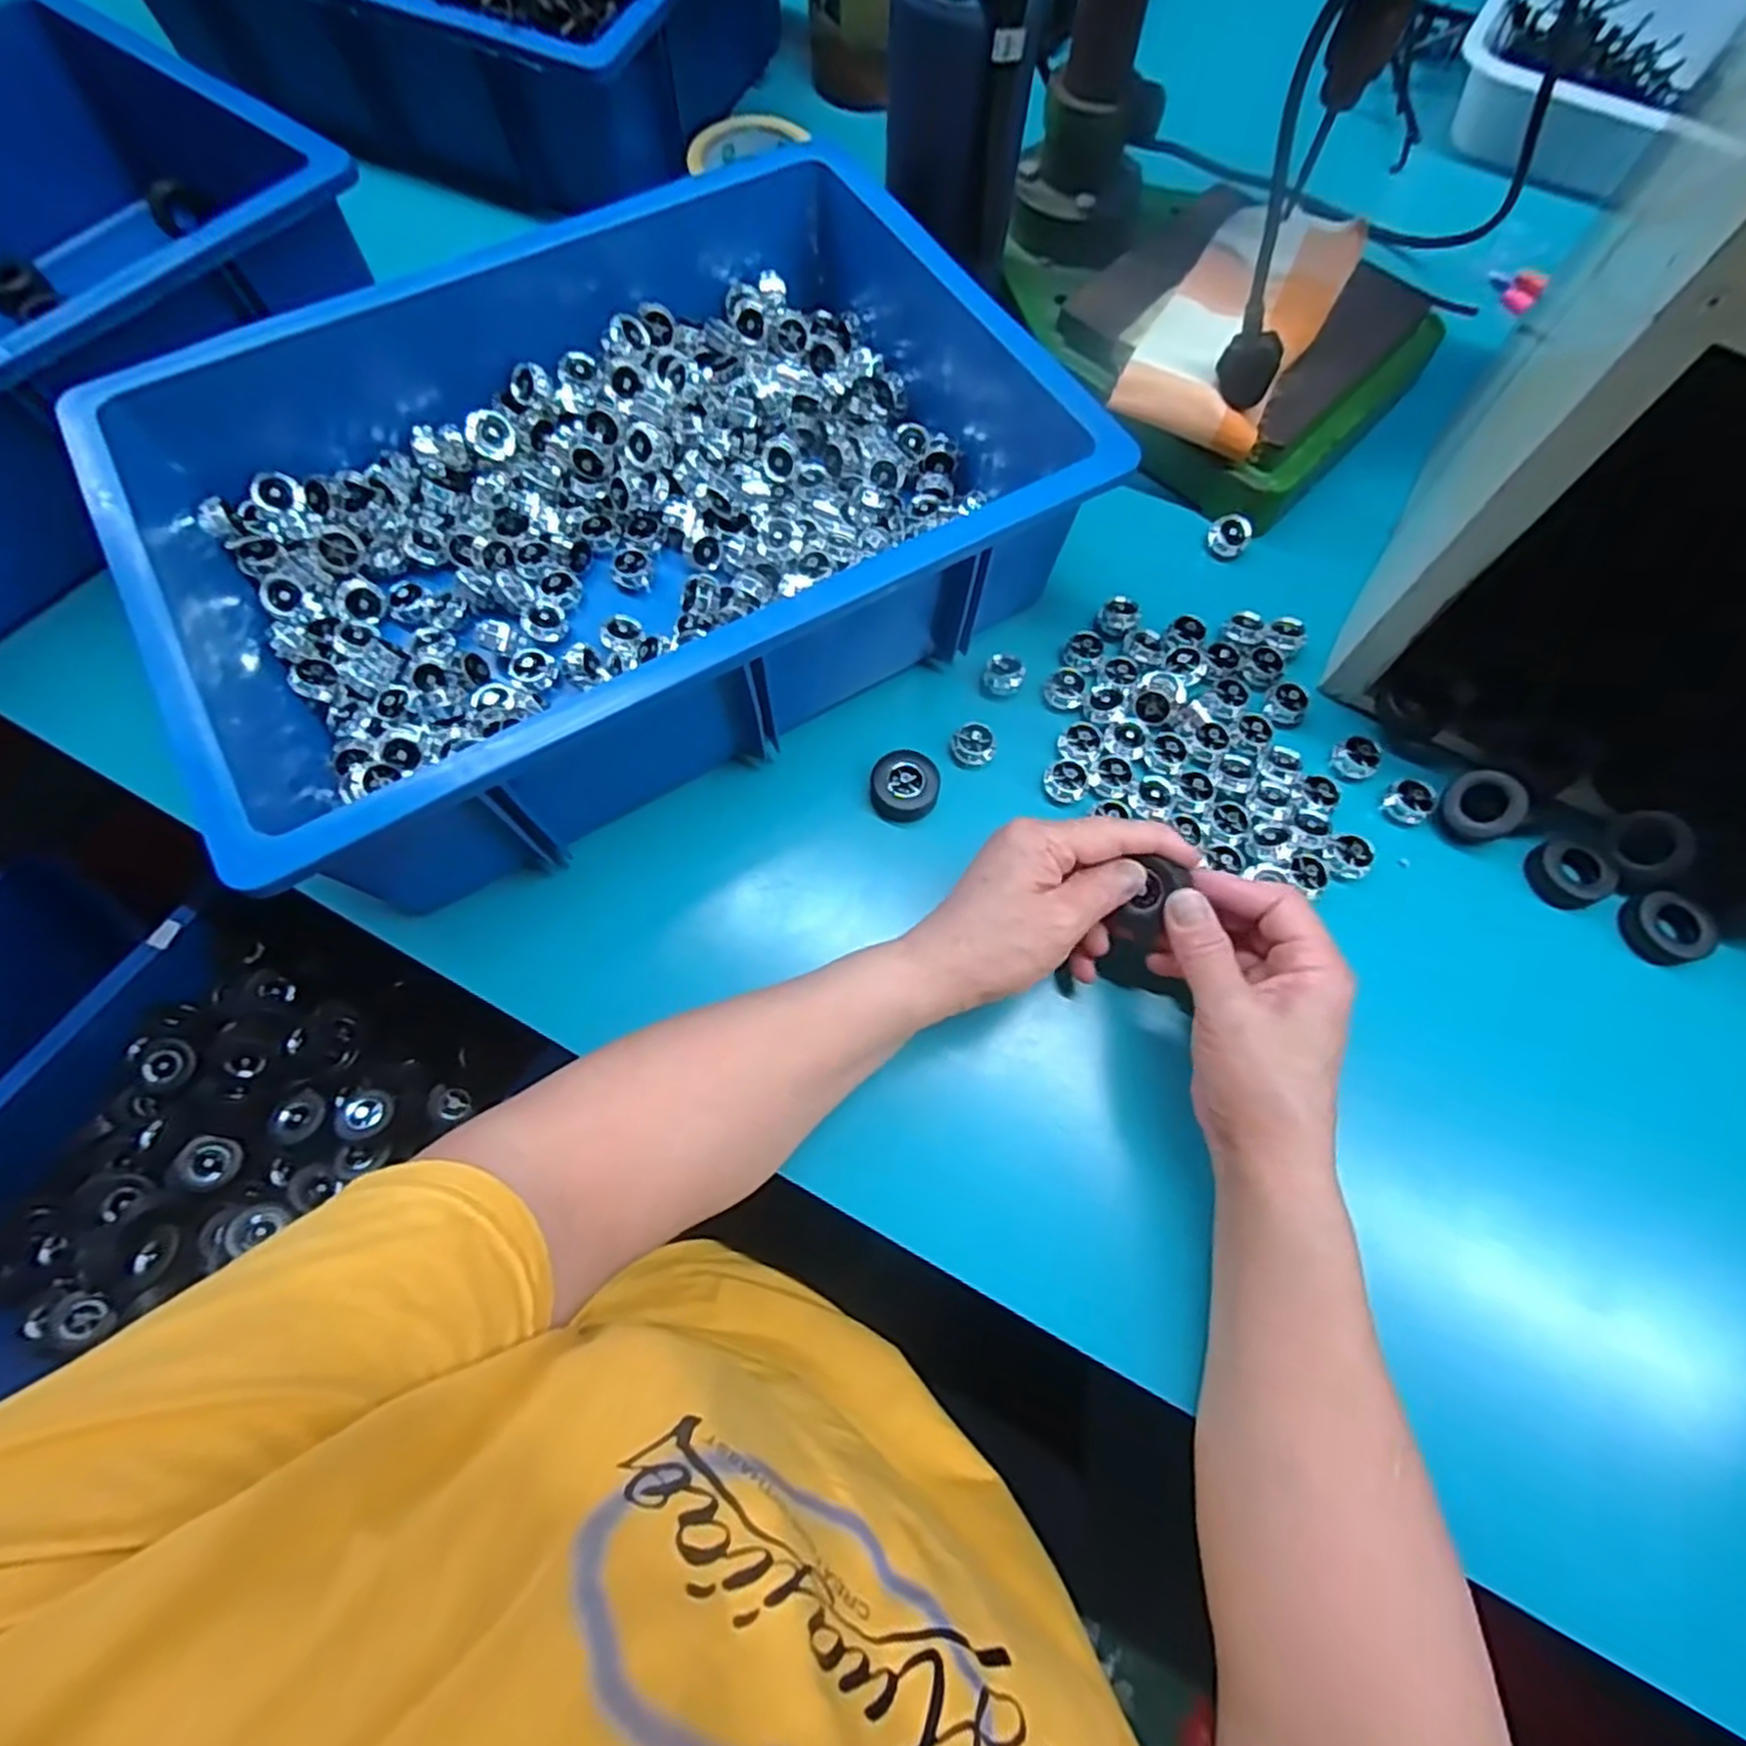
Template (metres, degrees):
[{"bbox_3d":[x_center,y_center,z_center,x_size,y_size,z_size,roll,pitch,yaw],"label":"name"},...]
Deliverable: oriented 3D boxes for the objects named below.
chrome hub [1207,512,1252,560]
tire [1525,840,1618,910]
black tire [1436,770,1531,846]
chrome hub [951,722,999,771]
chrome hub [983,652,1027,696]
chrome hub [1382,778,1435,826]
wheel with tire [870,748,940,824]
[{"bbox_3d":[0.228,-0.216,0.488,0.025,0.017,0.023,0,71,0],"label":"chrome hub"},{"bbox_3d":[0.368,0.000,0.406,0.033,0.016,0.036,-21,73,-7],"label":"tire"},{"bbox_3d":[0.324,-0.035,0.409,0.039,0.012,0.036,-38,74,28],"label":"black tire"},{"bbox_3d":[0.058,-0.071,0.428,0.027,0.012,0.022,-12,72,-4],"label":"chrome hub"},{"bbox_3d":[0.076,-0.115,0.442,0.022,0.009,0.023,0,71,0],"label":"chrome hub"},{"bbox_3d":[0.294,-0.039,0.418,0.020,0.012,0.023,-31,74,-10],"label":"chrome hub"},{"bbox_3d":[0.018,-0.047,0.417,0.036,0.013,0.037,0,71,0],"label":"wheel with tire"}]

